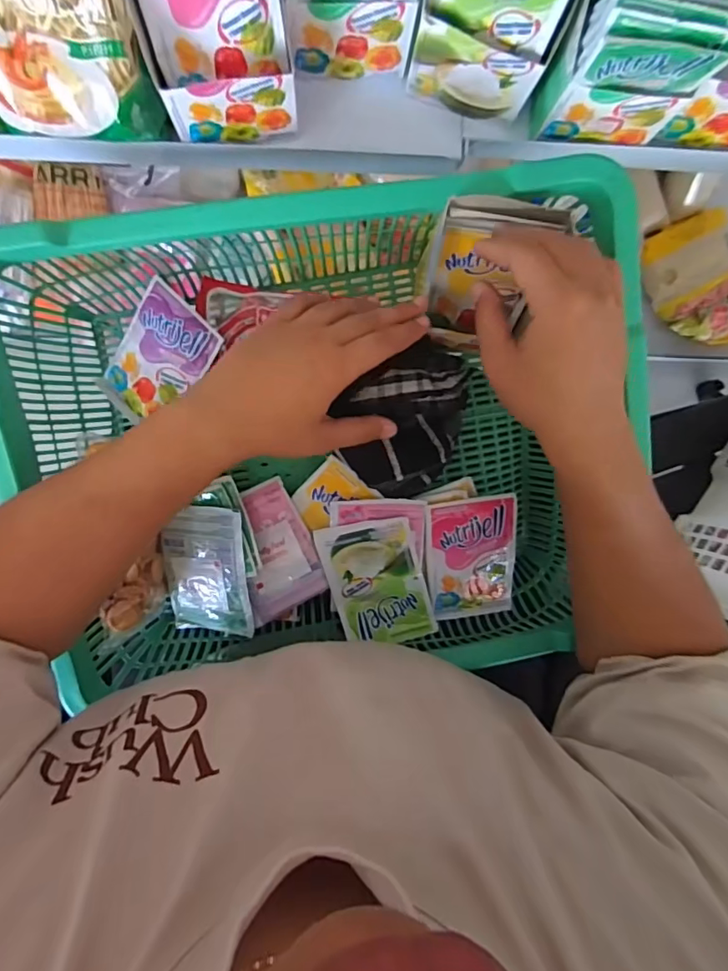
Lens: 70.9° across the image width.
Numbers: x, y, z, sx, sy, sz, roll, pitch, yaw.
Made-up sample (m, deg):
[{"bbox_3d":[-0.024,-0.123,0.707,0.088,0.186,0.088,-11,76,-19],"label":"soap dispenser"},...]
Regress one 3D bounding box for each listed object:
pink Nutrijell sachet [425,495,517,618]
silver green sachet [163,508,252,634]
[{"bbox_3d":[0.092,0.064,0.441,0.076,0.015,0.111,-8,113,-8],"label":"pink Nutrijell sachet"},{"bbox_3d":[-0.131,0.074,0.426,0.076,0.012,0.120,5,110,16],"label":"silver green sachet"}]

